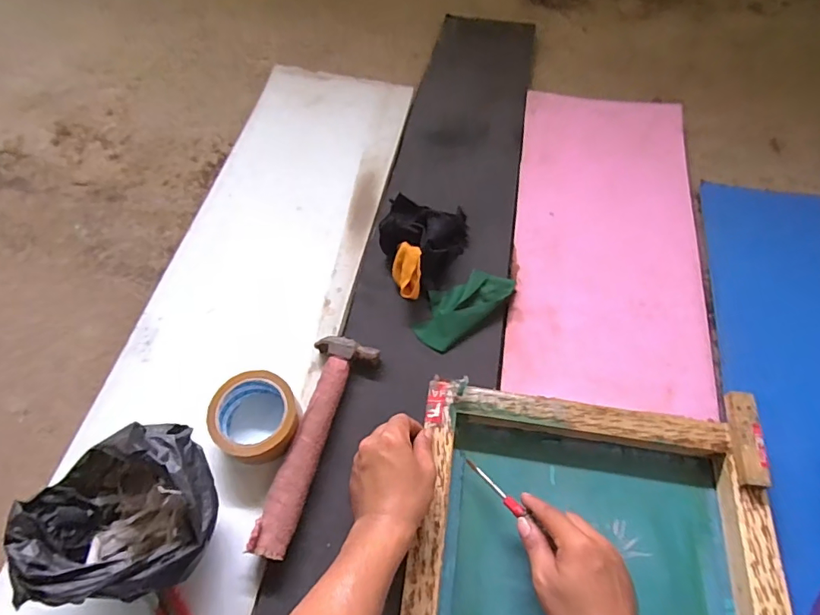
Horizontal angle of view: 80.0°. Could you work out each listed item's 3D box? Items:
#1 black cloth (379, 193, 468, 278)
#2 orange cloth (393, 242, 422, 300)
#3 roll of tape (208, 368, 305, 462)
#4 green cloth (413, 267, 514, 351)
[{"bbox_3d":[0.020,-0.113,0.727,0.129,0.052,0.119,10,61,3],"label":"black cloth"},{"bbox_3d":[-0.004,-0.052,0.689,0.048,0.016,0.076,8,90,37],"label":"orange cloth"},{"bbox_3d":[-0.186,0.134,0.591,0.105,0.047,0.100,1,61,-2],"label":"roll of tape"},{"bbox_3d":[0.071,-0.006,0.683,0.149,0.020,0.072,-38,69,-20],"label":"green cloth"}]

